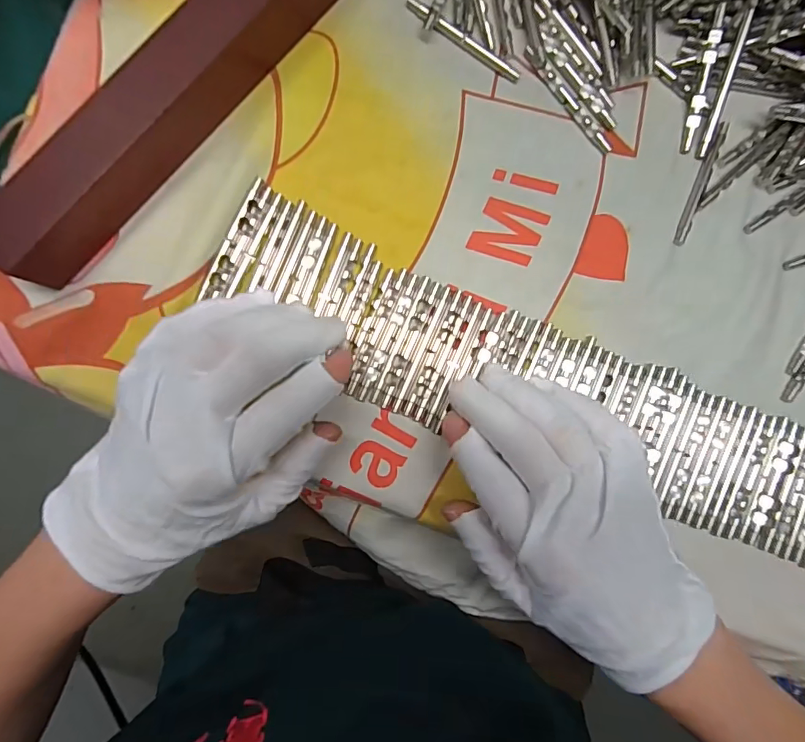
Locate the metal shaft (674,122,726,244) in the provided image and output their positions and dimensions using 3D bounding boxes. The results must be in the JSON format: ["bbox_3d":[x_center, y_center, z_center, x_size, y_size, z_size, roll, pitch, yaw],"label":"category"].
[{"bbox_3d":[0.156,-0.098,0.256,0.007,0.004,0.066,20,89,-4],"label":"metal shaft"}]

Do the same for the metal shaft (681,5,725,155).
[{"bbox_3d":[0.155,-0.148,0.250,0.007,0.004,0.067,7,104,-3],"label":"metal shaft"}]

